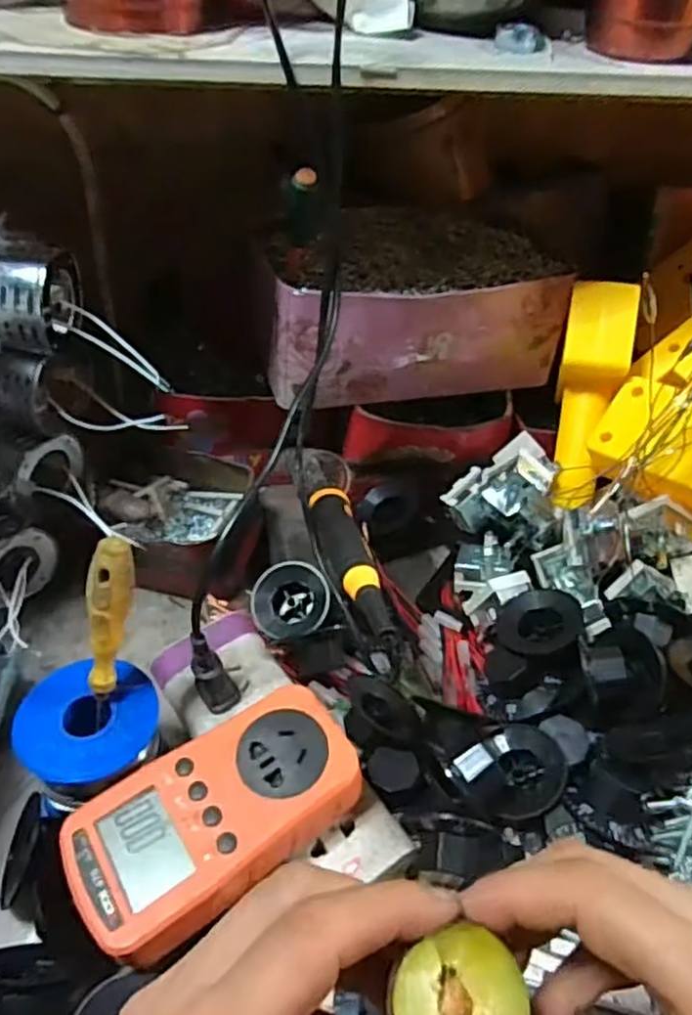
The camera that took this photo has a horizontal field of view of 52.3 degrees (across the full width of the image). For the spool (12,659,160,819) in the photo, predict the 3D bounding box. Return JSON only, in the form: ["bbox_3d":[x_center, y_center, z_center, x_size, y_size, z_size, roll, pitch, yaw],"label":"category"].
[{"bbox_3d":[-0.125,0.114,0.350,0.063,0.043,0.061,2,43,-2],"label":"spool"}]

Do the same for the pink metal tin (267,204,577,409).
[{"bbox_3d":[0.041,-0.158,0.522,0.209,0.088,0.157,-7,44,-11],"label":"pink metal tin"}]

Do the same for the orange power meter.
[{"bbox_3d":[-0.060,0.141,0.323,0.127,0.046,0.072,-28,51,-30],"label":"orange power meter"}]

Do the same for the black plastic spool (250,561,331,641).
[{"bbox_3d":[-0.036,0.062,0.457,0.049,0.023,0.049,1,70,-7],"label":"black plastic spool"}]

